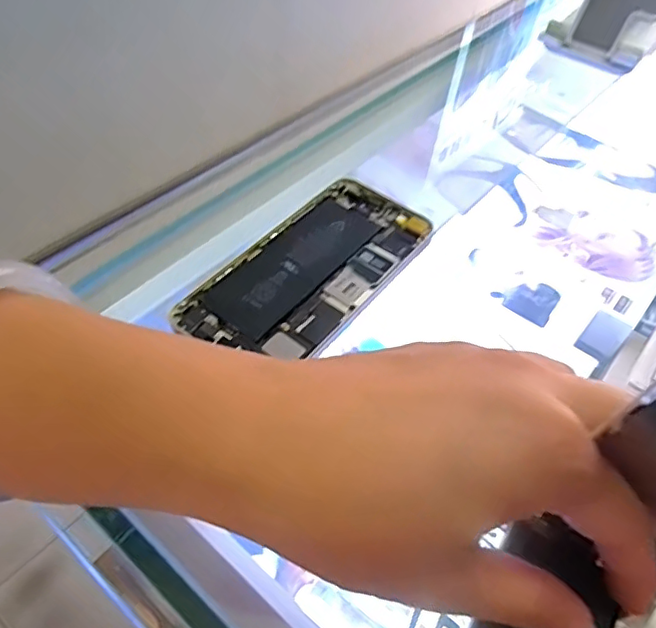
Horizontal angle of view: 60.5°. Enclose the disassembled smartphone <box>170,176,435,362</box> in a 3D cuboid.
[{"bbox_3d":[-0.006,-0.018,0.255,0.059,0.013,0.121,33,56,19],"label":"disassembled smartphone"}]

